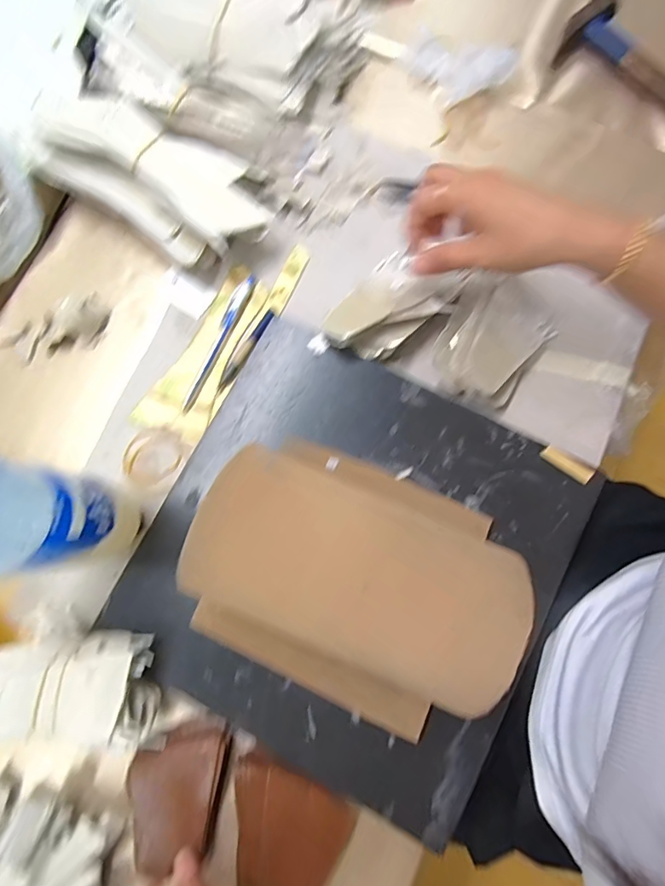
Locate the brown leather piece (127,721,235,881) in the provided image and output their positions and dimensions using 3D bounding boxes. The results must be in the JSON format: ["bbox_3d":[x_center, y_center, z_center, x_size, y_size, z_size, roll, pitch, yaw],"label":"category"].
[{"bbox_3d":[-0.116,0.261,0.352,0.068,0.022,0.095,8,79,0],"label":"brown leather piece"}]

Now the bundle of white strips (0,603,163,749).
[{"bbox_3d":[-0.193,0.173,0.354,0.131,0.054,0.079,4,79,1],"label":"bundle of white strips"}]

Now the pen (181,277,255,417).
[{"bbox_3d":[-0.103,-0.091,0.428,0.014,0.010,0.135,25,80,5],"label":"pen"}]

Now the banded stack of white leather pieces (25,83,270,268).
[{"bbox_3d":[-0.157,-0.236,0.427,0.214,0.060,0.102,33,80,6],"label":"banded stack of white leather pieces"}]

